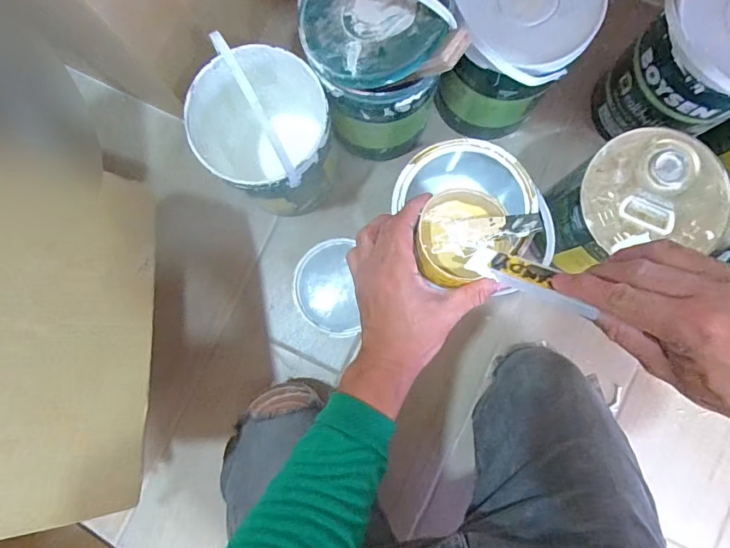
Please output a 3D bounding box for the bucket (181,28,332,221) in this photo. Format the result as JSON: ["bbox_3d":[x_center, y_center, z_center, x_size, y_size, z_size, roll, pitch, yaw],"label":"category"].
[{"bbox_3d":[-0.129,-0.185,0.576,0.166,0.274,0.175,0,85,3],"label":"bucket"}]

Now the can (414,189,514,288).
[{"bbox_3d":[0.089,-0.036,0.394,0.077,0.043,0.080,-10,85,2],"label":"can"}]

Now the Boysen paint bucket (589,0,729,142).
[{"bbox_3d":[0.445,-0.275,0.580,0.166,0.199,0.165,0,85,3],"label":"Boysen paint bucket"}]

